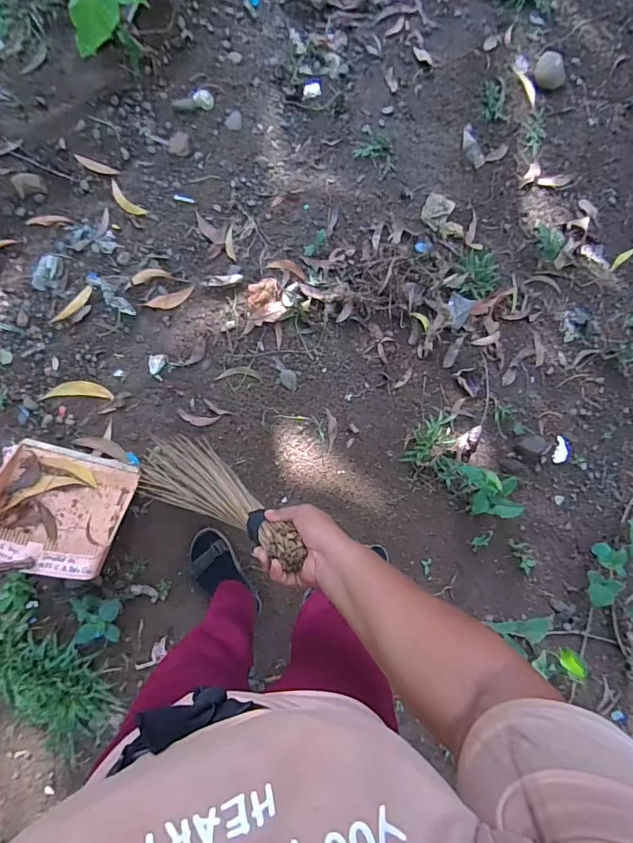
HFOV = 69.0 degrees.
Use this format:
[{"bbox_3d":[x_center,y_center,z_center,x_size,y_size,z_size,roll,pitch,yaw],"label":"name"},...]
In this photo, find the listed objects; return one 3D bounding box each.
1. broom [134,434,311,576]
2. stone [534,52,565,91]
[{"bbox_3d":[-0.191,0.117,0.800,0.080,0.688,0.128,22,84,-32],"label":"broom"},{"bbox_3d":[0.680,-1.027,1.344,0.083,0.048,0.100,-5,85,-6],"label":"stone"}]

